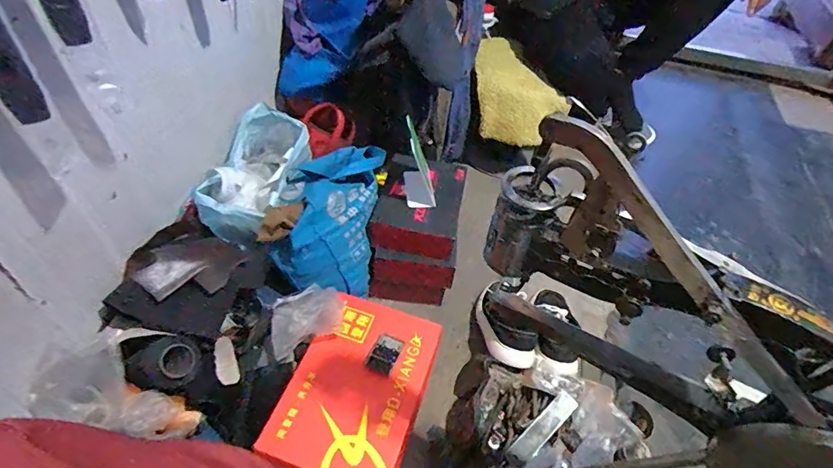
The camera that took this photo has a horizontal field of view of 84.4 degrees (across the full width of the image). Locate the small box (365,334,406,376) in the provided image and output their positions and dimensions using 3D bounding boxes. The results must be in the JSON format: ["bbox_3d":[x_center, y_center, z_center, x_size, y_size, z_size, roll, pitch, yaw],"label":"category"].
[{"bbox_3d":[-0.053,0.210,0.803,0.045,0.011,0.071,21,51,13],"label":"small box"}]

